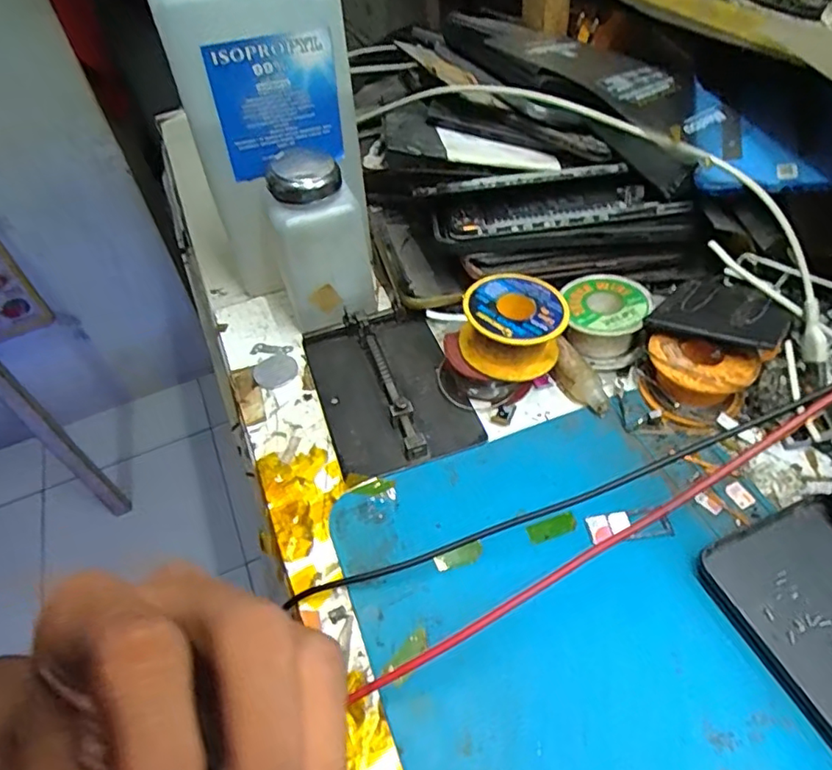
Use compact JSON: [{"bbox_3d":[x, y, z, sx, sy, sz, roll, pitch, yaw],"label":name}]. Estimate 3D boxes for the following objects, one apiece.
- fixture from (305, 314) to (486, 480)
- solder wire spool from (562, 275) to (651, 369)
[{"bbox_3d":[-0.017,-0.002,0.335,0.078,0.014,0.116,-17,49,-9],"label":"fixture"},{"bbox_3d":[0.112,-0.040,0.345,0.045,0.028,0.052,2,49,7],"label":"solder wire spool"}]

